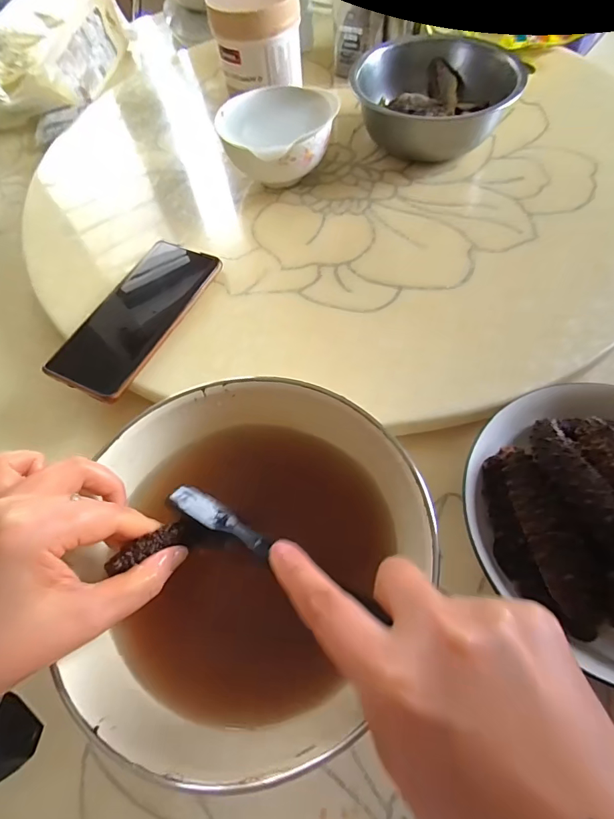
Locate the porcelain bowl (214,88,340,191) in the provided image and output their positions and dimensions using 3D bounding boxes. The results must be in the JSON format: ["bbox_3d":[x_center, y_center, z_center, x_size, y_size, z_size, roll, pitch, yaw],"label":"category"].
[{"bbox_3d":[-0.025,-0.257,0.418,0.108,0.064,0.118,-13,61,-3],"label":"porcelain bowl"}]

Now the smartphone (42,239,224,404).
[{"bbox_3d":[-0.143,-0.081,0.364,0.073,0.006,0.160,23,65,16],"label":"smartphone"}]

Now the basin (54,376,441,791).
[{"bbox_3d":[-0.043,0.093,0.256,0.187,0.071,0.217,26,66,17],"label":"basin"}]

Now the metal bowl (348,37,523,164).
[{"bbox_3d":[0.126,-0.310,0.431,0.131,0.071,0.149,-15,61,-4],"label":"metal bowl"}]

